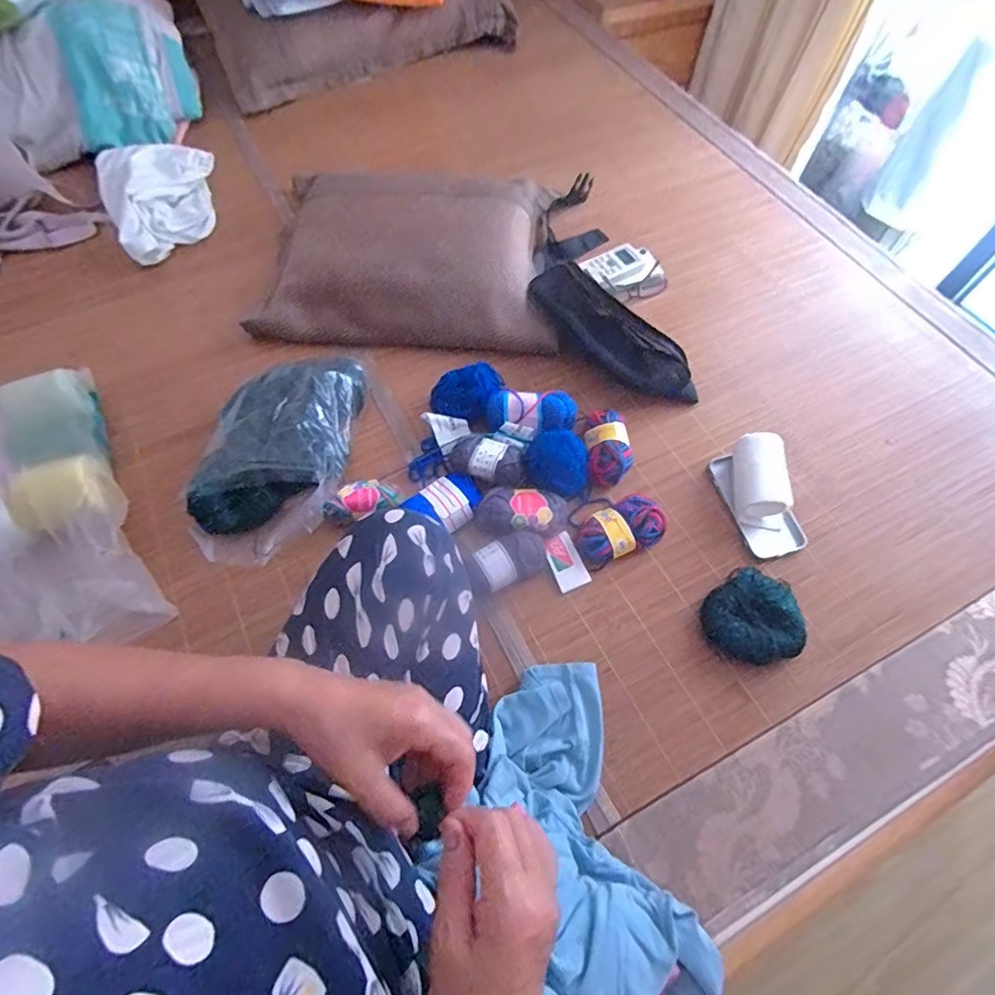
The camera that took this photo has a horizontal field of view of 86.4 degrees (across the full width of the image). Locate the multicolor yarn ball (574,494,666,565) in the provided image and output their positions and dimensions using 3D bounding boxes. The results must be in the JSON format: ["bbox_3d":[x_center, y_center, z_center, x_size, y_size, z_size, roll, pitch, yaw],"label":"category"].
[{"bbox_3d":[0.148,0.038,0.657,0.111,0.039,0.069,-17,64,-8],"label":"multicolor yarn ball"}]

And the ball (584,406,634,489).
[{"bbox_3d":[0.146,-0.066,0.707,0.055,0.045,0.109,-2,63,-1],"label":"ball"}]

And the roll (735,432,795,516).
[{"bbox_3d":[0.329,-0.025,0.675,0.064,0.064,0.100,2,63,1],"label":"roll"}]

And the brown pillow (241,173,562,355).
[{"bbox_3d":[-0.140,-0.401,0.851,0.450,0.094,0.383,0,63,0],"label":"brown pillow"}]

